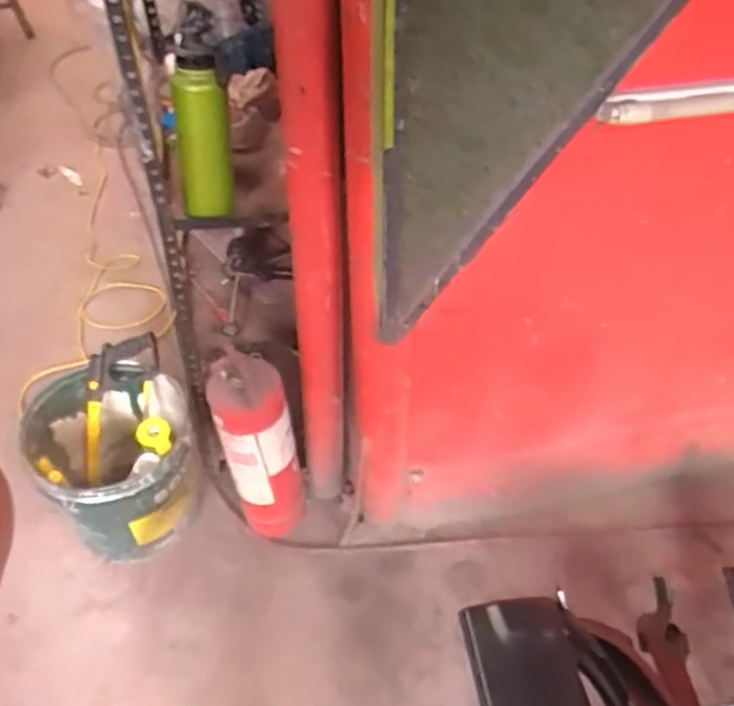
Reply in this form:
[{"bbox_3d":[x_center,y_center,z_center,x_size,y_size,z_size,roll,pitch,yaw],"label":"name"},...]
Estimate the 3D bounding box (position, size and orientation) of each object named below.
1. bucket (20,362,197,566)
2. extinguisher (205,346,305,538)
[{"bbox_3d":[-0.485,0.225,1.434,0.288,0.315,0.293,-12,44,-13],"label":"bucket"},{"bbox_3d":[-0.205,0.193,1.378,0.154,0.460,0.139,-9,44,-10],"label":"extinguisher"}]

